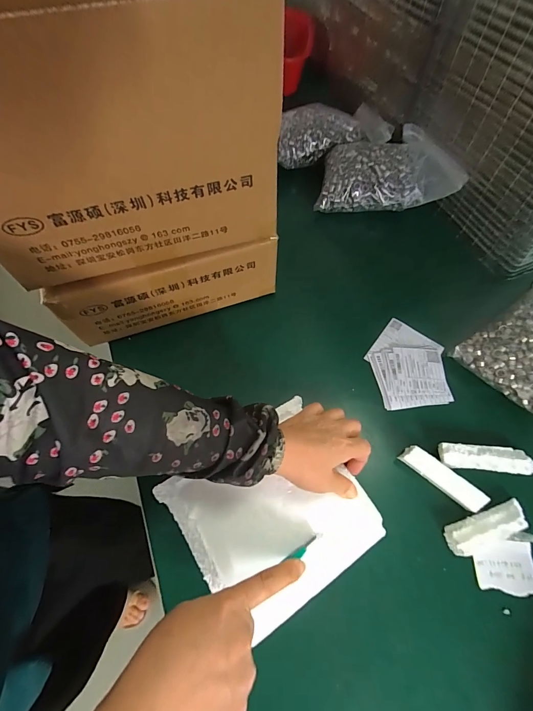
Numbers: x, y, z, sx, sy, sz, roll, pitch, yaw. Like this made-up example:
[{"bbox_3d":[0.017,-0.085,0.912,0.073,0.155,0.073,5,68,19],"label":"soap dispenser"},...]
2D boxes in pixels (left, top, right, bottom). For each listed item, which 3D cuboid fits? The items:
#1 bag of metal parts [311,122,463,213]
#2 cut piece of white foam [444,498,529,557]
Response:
[{"bbox_3d":[0.190,-0.297,0.529,0.198,0.065,0.135,7,65,2],"label":"bag of metal parts"},{"bbox_3d":[0.225,0.176,0.336,0.085,0.024,0.028,-17,66,-9],"label":"cut piece of white foam"}]

